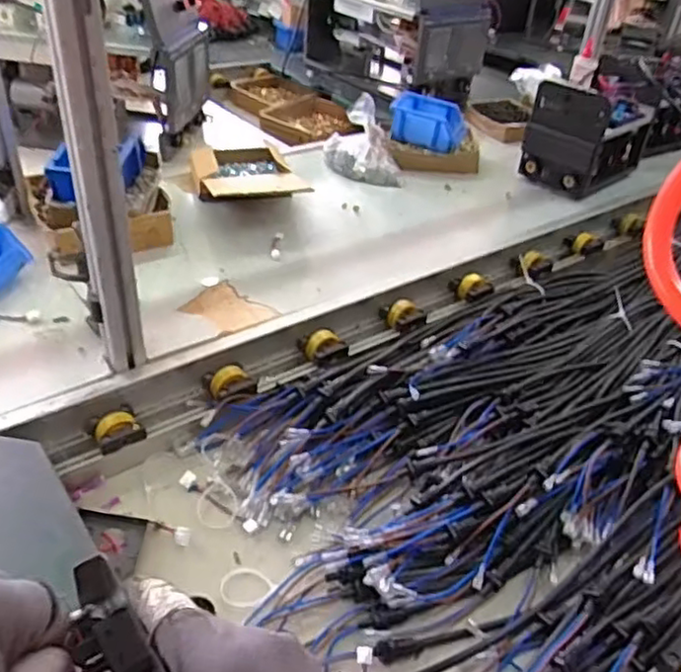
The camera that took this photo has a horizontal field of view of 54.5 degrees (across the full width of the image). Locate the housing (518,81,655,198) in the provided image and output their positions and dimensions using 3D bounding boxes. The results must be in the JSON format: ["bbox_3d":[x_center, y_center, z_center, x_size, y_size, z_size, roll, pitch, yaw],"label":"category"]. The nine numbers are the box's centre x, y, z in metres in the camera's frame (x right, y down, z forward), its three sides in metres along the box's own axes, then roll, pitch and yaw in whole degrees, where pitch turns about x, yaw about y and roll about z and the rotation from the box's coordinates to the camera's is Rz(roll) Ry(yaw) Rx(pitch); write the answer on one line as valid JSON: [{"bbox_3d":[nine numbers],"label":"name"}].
[{"bbox_3d":[0.490,-0.401,1.336,0.275,0.199,0.158,-24,46,-33],"label":"housing"}]

